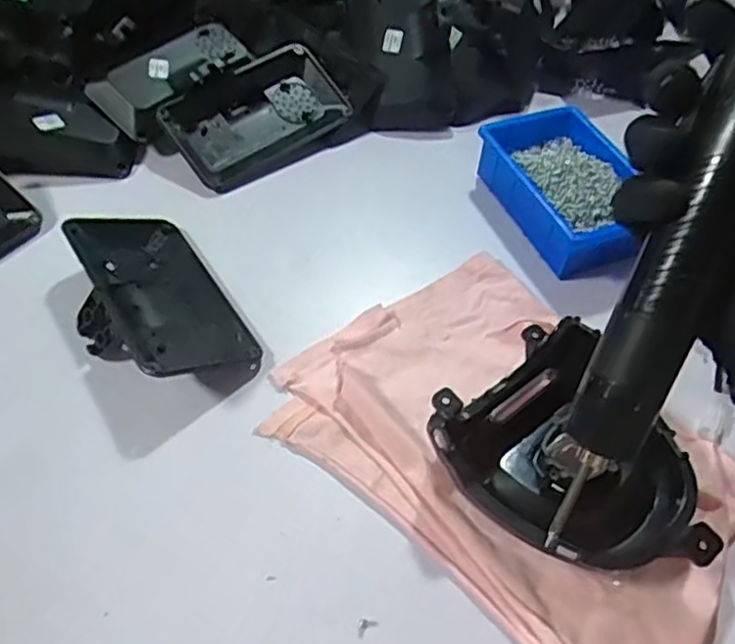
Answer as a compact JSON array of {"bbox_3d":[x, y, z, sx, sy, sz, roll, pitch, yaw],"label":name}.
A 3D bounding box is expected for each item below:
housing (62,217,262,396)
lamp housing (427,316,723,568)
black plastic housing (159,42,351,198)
[{"bbox_3d":[-0.148,-0.016,0.463,0.094,0.040,0.160,-25,58,-22],"label":"housing"},{"bbox_3d":[0.120,0.083,0.391,0.125,0.056,0.149,-36,63,-28],"label":"lamp housing"},{"bbox_3d":[-0.100,-0.182,0.607,0.158,0.042,0.100,-32,85,-19],"label":"black plastic housing"}]

